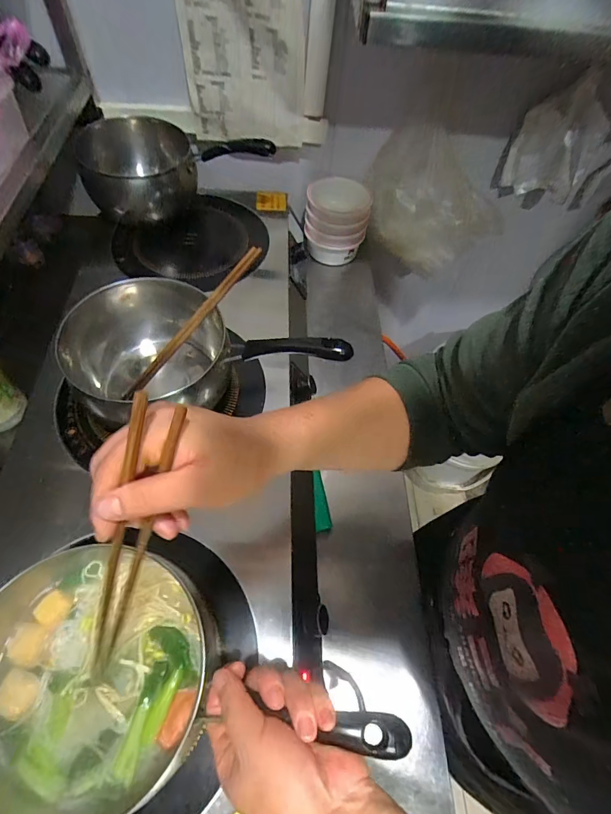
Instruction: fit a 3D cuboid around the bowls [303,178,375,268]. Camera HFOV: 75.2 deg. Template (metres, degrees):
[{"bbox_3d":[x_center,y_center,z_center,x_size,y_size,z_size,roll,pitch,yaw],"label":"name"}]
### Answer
[{"bbox_3d":[0.070,-0.424,0.891,0.136,0.134,0.148,8,59,0],"label":"bowls"}]

